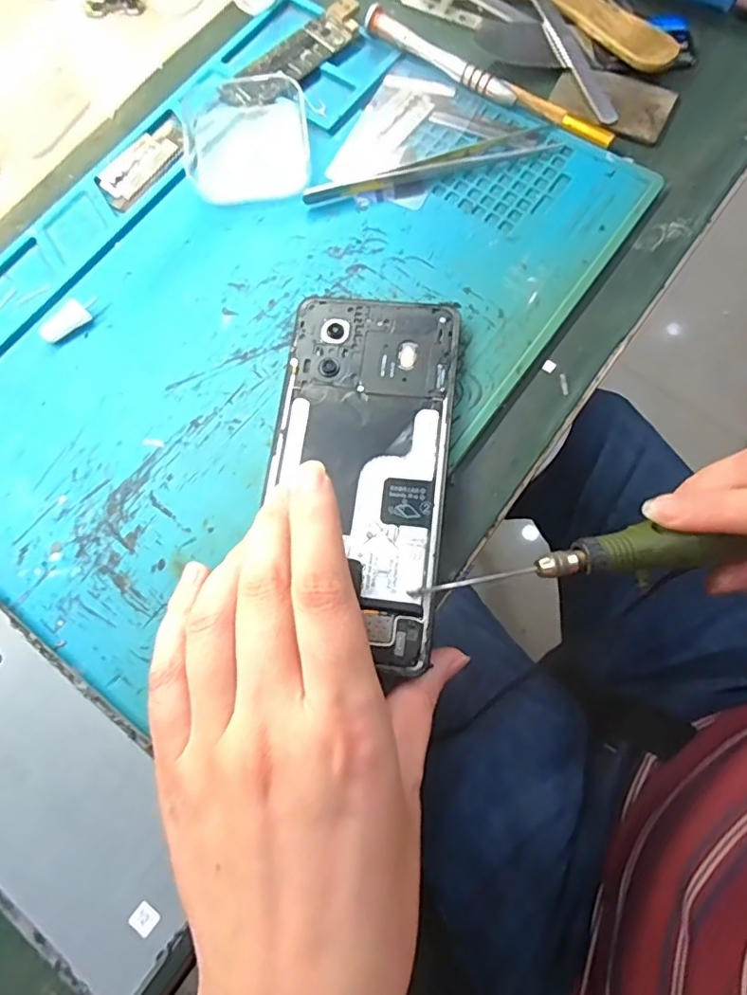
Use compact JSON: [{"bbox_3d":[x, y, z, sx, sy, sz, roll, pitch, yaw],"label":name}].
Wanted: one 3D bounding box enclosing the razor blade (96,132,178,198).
[{"bbox_3d":[-0.124,-0.175,0.292,0.022,0.004,0.042,37,79,11],"label":"razor blade"}]

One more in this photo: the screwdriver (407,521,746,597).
[{"bbox_3d":[0.098,0.023,0.223,0.154,0.016,0.018,-5,74,-6],"label":"screwdriver"}]

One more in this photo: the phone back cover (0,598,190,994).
[{"bbox_3d":[-0.128,0.105,0.210,0.155,0.006,0.071,37,79,11],"label":"phone back cover"}]

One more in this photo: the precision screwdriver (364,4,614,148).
[{"bbox_3d":[0.058,-0.219,0.289,0.145,0.012,0.015,35,79,11],"label":"precision screwdriver"}]

